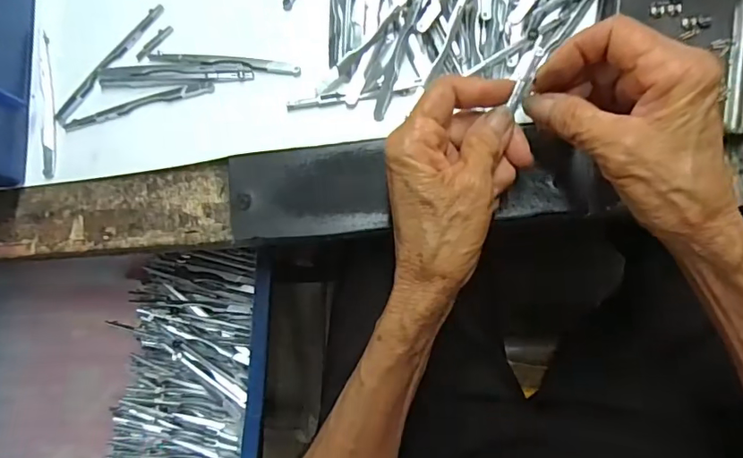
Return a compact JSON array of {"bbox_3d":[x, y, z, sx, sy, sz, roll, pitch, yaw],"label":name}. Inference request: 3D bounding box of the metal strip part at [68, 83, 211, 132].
[{"bbox_3d":[-0.154,-0.082,0.337,0.101,0.005,0.009,-15,83,3],"label":"metal strip part"}]

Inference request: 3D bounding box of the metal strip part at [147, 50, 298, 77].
[{"bbox_3d":[-0.097,-0.110,0.333,0.101,0.004,0.008,7,85,6],"label":"metal strip part"}]

